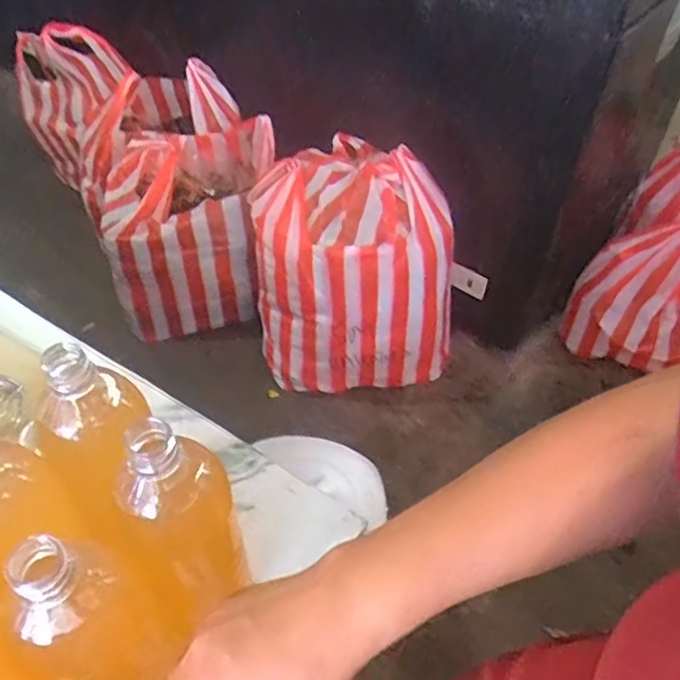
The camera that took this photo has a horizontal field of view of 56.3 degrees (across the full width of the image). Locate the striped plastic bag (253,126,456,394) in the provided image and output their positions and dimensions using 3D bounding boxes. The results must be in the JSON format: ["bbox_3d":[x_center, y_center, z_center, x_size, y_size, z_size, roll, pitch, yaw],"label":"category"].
[{"bbox_3d":[0.036,-0.165,1.469,0.443,0.494,0.304,-2,48,-3],"label":"striped plastic bag"}]

